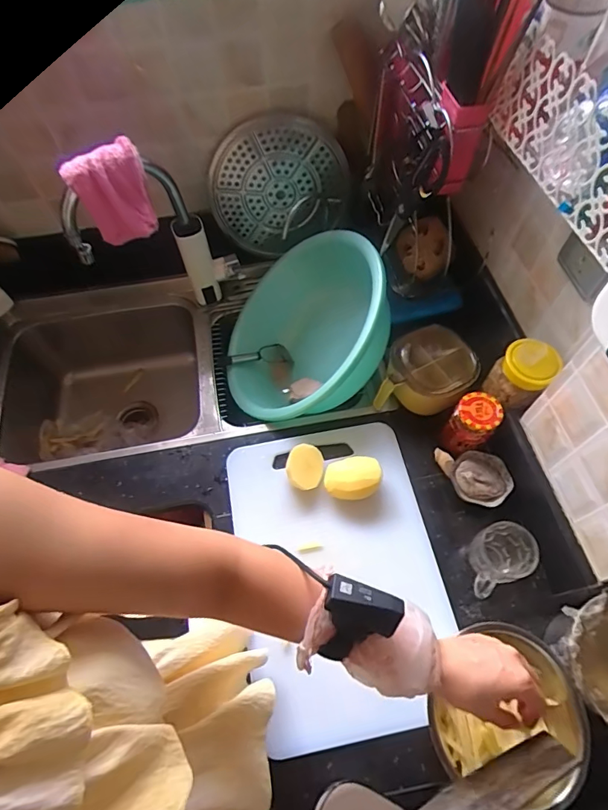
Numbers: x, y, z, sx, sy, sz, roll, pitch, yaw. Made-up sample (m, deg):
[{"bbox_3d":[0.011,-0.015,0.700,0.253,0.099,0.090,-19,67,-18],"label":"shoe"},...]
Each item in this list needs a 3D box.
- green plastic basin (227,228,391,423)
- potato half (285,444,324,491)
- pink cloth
[{"bbox_3d":[0.009,-0.144,0.884,0.399,0.132,0.393,-24,55,40],"label":"green plastic basin"},{"bbox_3d":[0.002,0.105,0.723,0.056,0.061,0.064,6,61,5],"label":"potato half"},{"bbox_3d":[-0.287,-0.320,0.681,0.105,0.124,0.052,-32,64,-15],"label":"pink cloth"}]

